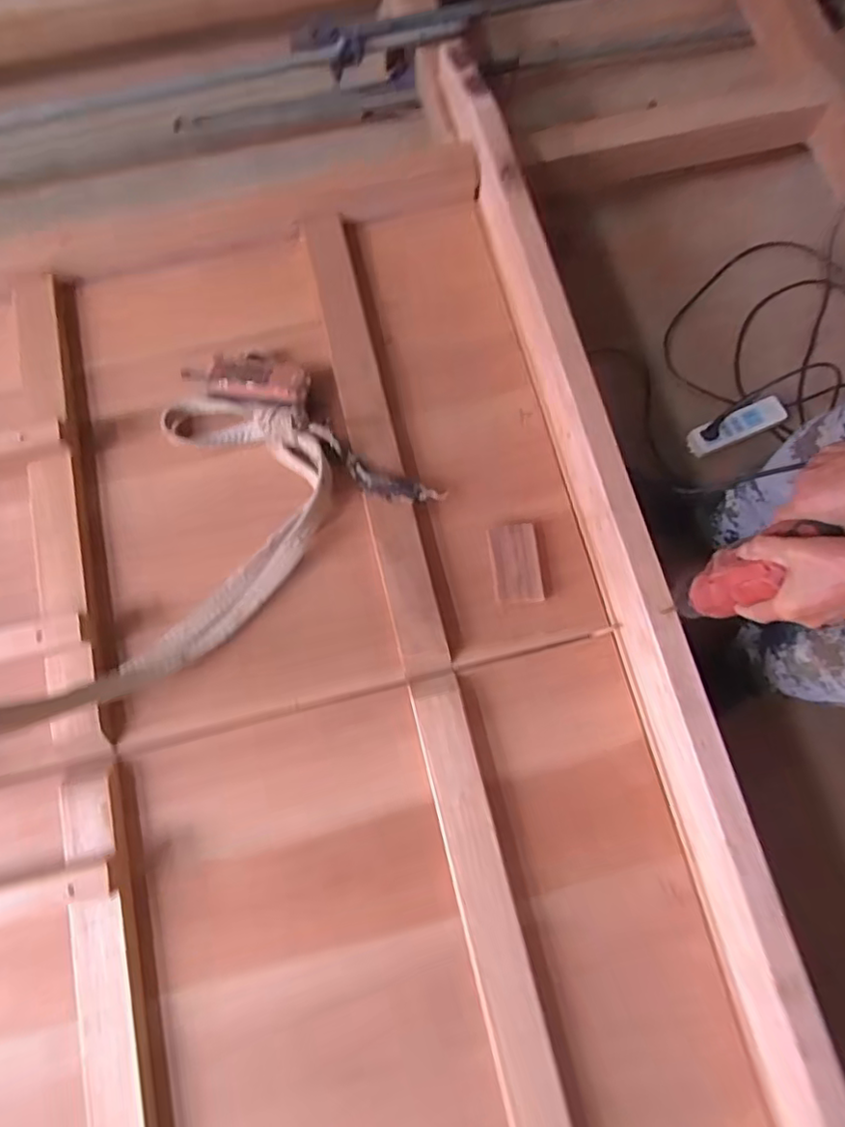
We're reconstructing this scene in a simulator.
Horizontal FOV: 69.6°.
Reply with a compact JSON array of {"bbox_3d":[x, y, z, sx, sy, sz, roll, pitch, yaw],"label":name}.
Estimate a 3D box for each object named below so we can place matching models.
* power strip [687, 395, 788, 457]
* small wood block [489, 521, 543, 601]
[{"bbox_3d":[0.607,-0.265,1.175,0.188,0.030,0.055,-22,76,-5],"label":"power strip"},{"bbox_3d":[0.148,-0.001,0.965,0.077,0.023,0.120,-8,79,-1],"label":"small wood block"}]

